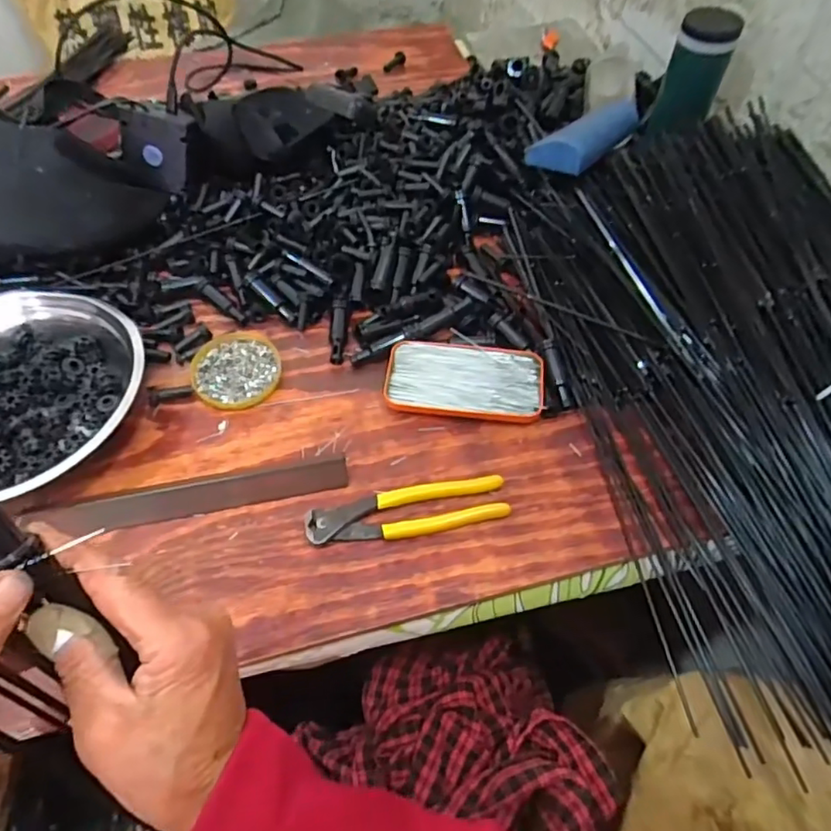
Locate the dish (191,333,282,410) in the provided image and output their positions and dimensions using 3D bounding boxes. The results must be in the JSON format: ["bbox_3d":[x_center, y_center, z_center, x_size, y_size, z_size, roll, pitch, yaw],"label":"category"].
[{"bbox_3d":[-0.174,-0.046,0.574,0.081,0.010,0.088,0,57,0],"label":"dish"}]

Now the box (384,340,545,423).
[{"bbox_3d":[0.046,-0.035,0.554,0.143,0.020,0.081,4,57,2],"label":"box"}]

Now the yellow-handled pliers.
[{"bbox_3d":[-0.006,0.081,0.487,0.163,0.016,0.040,-9,57,-6],"label":"yellow-handled pliers"}]

